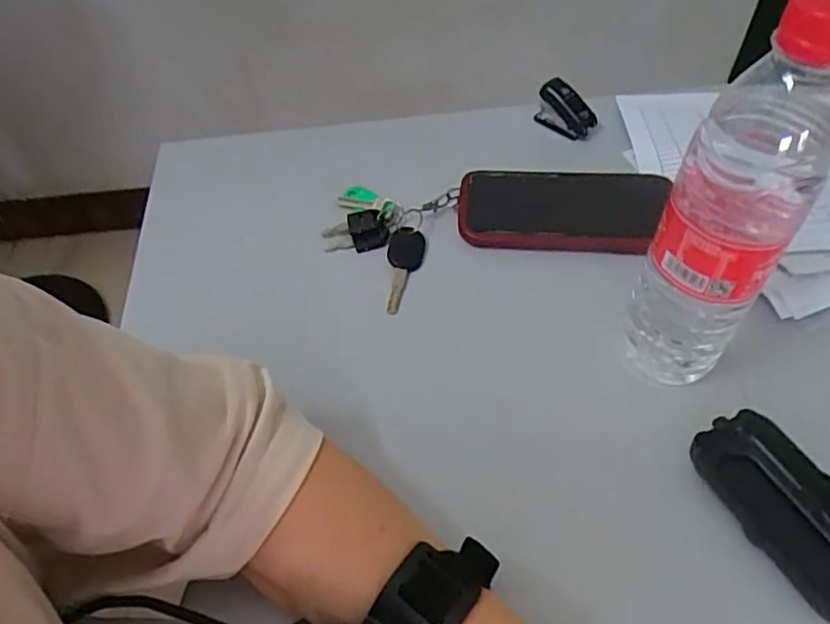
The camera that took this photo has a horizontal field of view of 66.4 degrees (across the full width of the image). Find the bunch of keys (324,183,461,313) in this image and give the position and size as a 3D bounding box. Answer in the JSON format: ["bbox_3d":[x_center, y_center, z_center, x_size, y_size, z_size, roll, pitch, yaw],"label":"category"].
[{"bbox_3d":[-0.028,-0.058,0.498,0.088,0.029,0.108,17,54,16],"label":"bunch of keys"}]

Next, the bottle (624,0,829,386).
[{"bbox_3d":[0.158,-0.046,0.325,0.062,0.218,0.061,23,56,21],"label":"bottle"}]

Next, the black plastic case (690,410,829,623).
[{"bbox_3d":[0.201,0.106,0.337,0.048,0.024,0.110,-22,53,-14],"label":"black plastic case"}]

